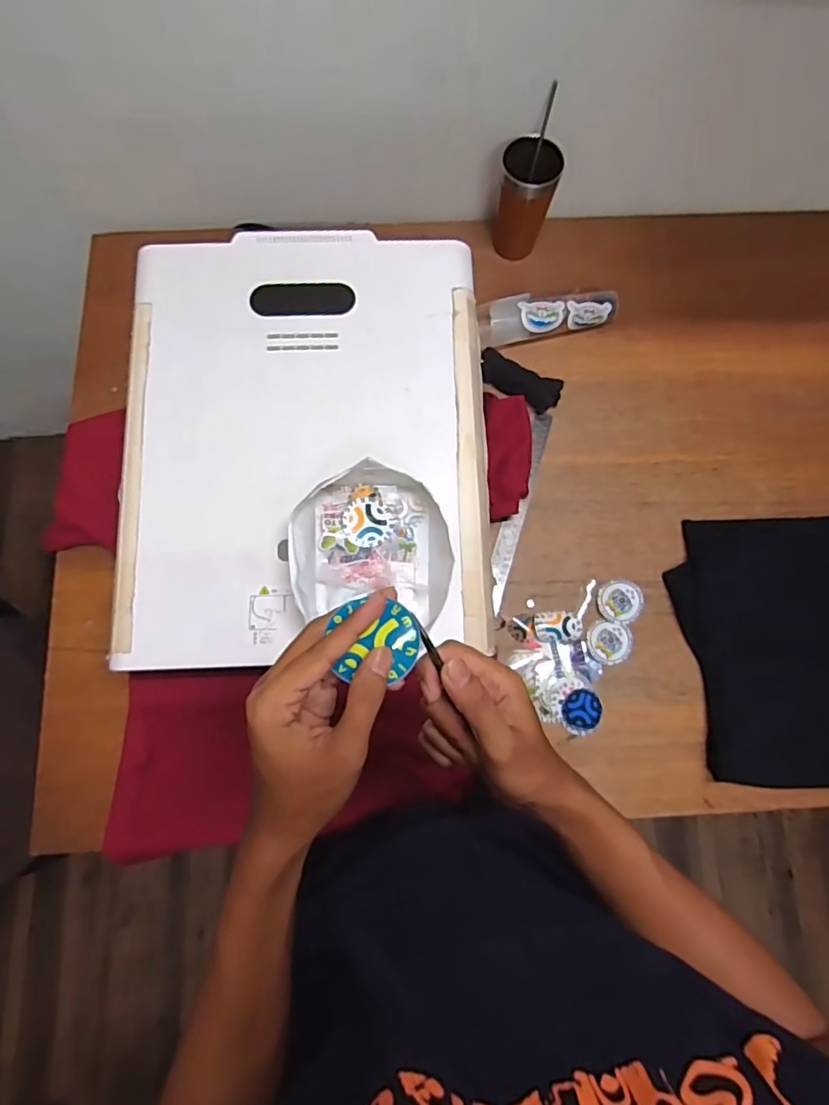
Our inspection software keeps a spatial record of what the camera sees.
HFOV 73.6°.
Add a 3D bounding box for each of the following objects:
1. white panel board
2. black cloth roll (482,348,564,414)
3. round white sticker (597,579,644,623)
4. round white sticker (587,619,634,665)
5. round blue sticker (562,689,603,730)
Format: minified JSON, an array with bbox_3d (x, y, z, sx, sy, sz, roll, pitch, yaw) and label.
[{"bbox_3d":[-0.121,-0.134,0.625,0.398,0.018,0.493,-2,79,-1],"label":"white panel board"},{"bbox_3d":[0.151,-0.249,0.804,0.125,0.024,0.048,30,80,5],"label":"black cloth roll"},{"bbox_3d":[0.281,0.066,0.753,0.060,0.005,0.057,0,79,-1],"label":"round white sticker"},{"bbox_3d":[0.263,0.120,0.741,0.061,0.004,0.058,0,79,-1],"label":"round white sticker"},{"bbox_3d":[0.220,0.205,0.724,0.051,0.004,0.050,0,79,-1],"label":"round blue sticker"}]

